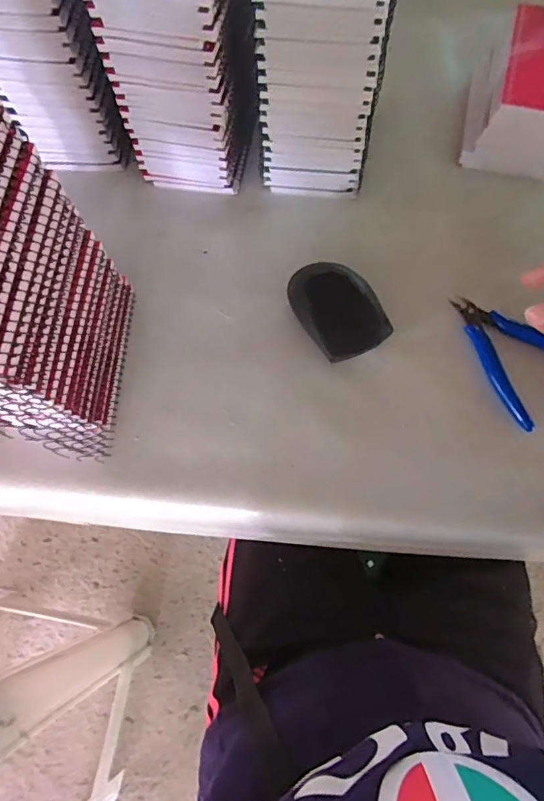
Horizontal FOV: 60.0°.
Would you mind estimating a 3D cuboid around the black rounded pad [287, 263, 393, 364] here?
[{"bbox_3d":[0.056,-0.078,0.410,0.062,0.032,0.087,-28,73,-8],"label":"black rounded pad"}]

